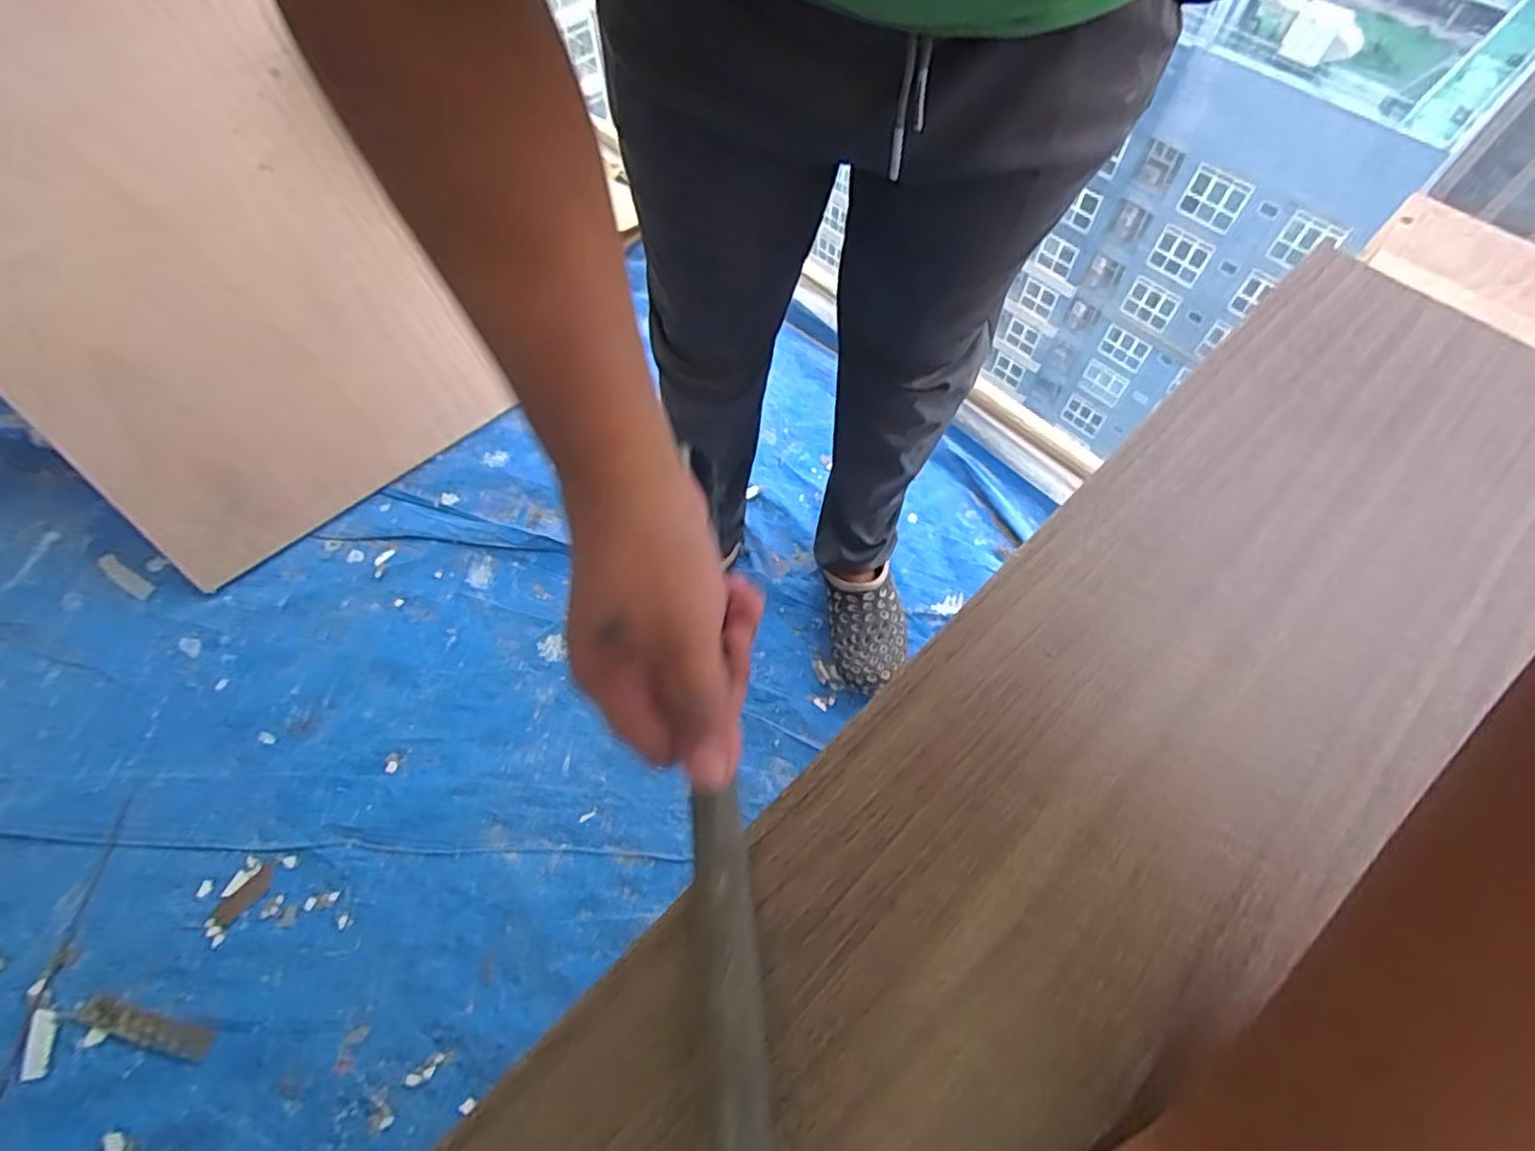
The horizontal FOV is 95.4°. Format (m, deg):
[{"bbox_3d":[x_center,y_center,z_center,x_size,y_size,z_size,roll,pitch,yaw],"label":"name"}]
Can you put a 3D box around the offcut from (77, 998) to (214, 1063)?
[{"bbox_3d":[-0.696,0.507,0.781,0.146,0.017,0.029,13,63,8],"label":"offcut"}]

